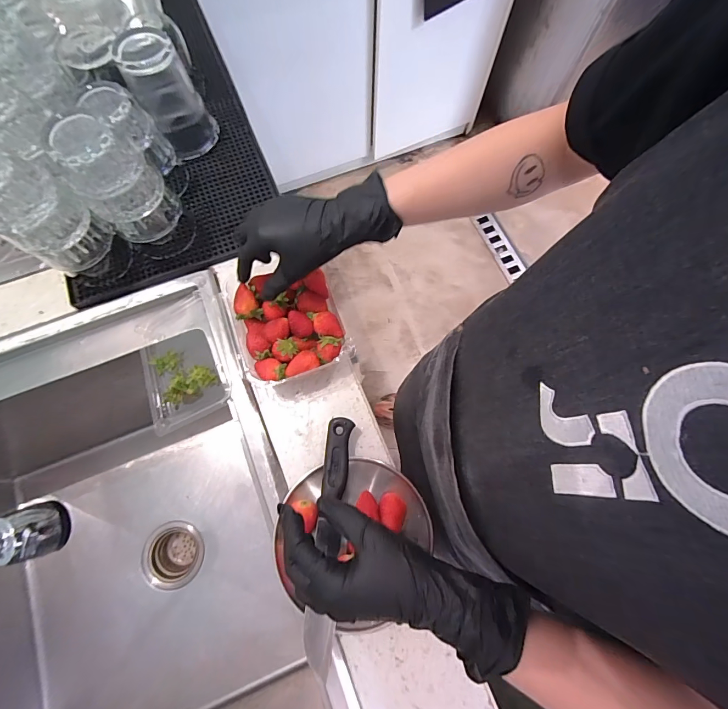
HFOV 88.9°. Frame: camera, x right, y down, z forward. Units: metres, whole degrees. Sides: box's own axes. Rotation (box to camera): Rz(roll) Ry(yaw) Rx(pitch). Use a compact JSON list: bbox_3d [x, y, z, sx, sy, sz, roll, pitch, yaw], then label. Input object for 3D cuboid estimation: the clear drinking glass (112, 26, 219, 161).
[{"bbox_3d":[-0.259,-0.351,0.503,0.082,0.126,0.098,-28,76,-7],"label":"clear drinking glass"}]

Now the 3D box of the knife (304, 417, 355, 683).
[{"bbox_3d":[-0.037,0.189,0.383,0.029,0.010,0.239,4,79,2],"label":"knife"}]

